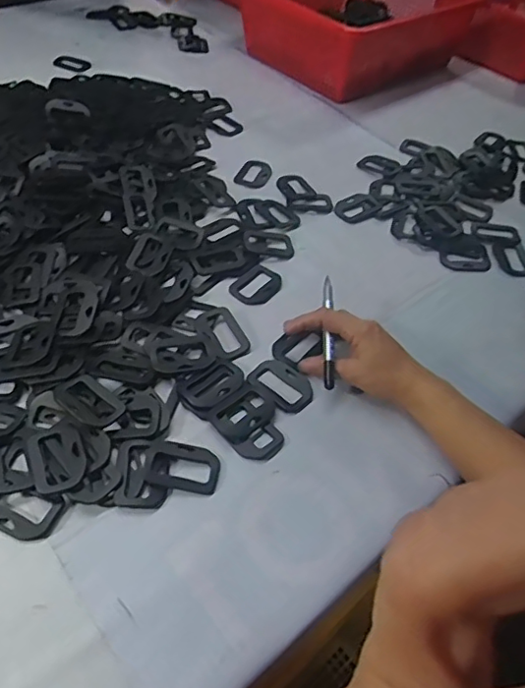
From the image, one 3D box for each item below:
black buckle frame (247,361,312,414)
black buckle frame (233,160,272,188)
[{"bbox_3d":[0.018,0.039,0.540,0.064,0.006,0.044,36,54,24],"label":"black buckle frame"},{"bbox_3d":[-0.011,-0.237,0.781,0.044,0.008,0.058,23,50,14],"label":"black buckle frame"}]

